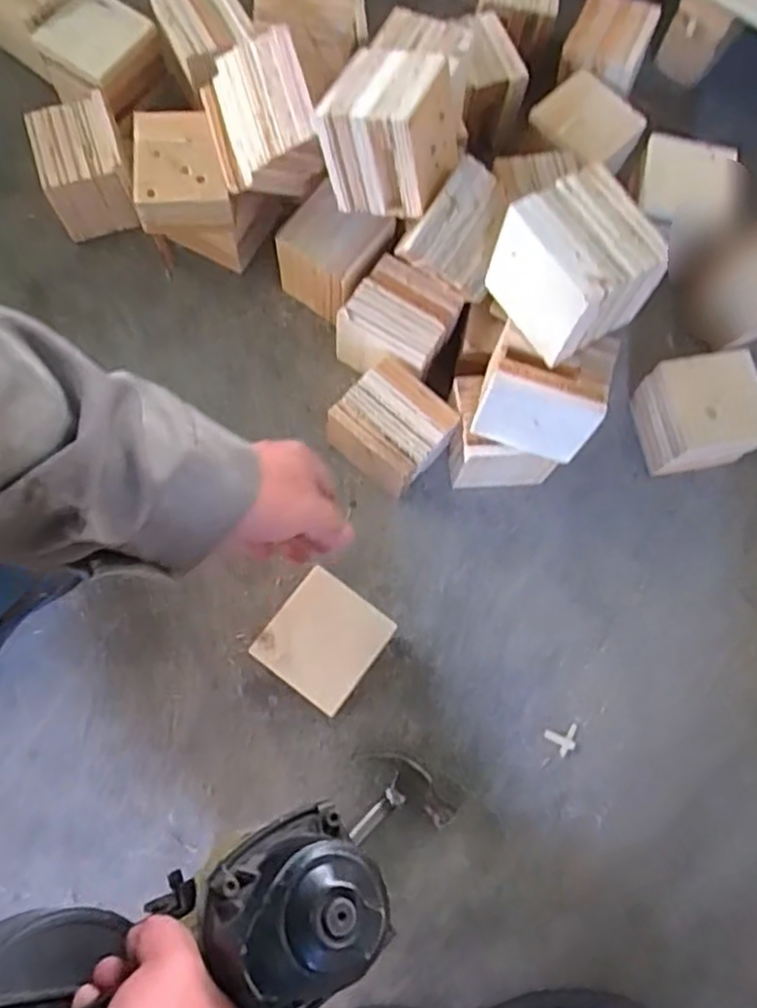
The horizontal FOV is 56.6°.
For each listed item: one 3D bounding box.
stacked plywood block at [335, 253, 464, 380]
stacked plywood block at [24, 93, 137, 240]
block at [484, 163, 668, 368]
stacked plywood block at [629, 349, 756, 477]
[{"bbox_3d":[0.019,-0.168,0.692,0.100,0.086,0.097,37,75,7],"label":"stacked plywood block"},{"bbox_3d":[-0.302,-0.343,0.724,0.086,0.083,0.099,-15,75,-7],"label":"stacked plywood block"},{"bbox_3d":[0.149,-0.180,0.533,0.087,0.085,0.097,-30,78,-11],"label":"block"},{"bbox_3d":[0.315,-0.090,0.697,0.100,0.082,0.095,-11,75,-6],"label":"stacked plywood block"}]

